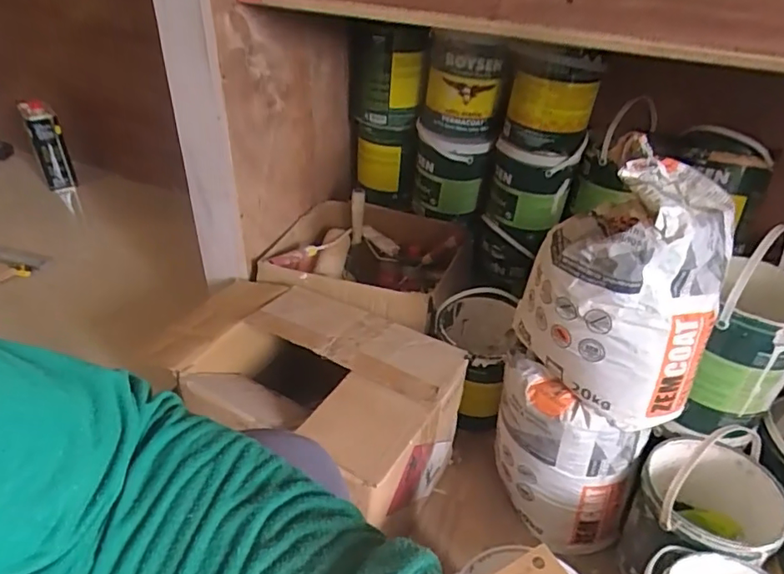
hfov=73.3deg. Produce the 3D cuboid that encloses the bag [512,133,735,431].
[{"bbox_3d":[0.286,0.007,0.656,0.200,0.275,0.169,7,36,6],"label":"bag"}]

